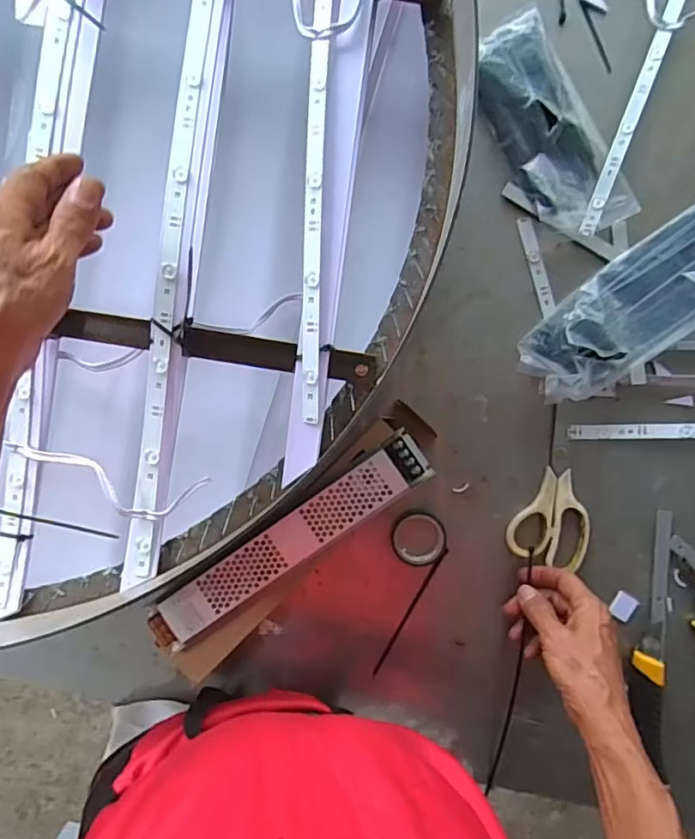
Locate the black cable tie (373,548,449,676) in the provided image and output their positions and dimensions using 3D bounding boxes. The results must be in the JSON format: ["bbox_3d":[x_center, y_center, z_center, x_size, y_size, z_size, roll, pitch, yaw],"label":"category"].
[{"bbox_3d":[0.062,0.194,0.563,0.009,0.009,0.147,30,93,2],"label":"black cable tie"}]

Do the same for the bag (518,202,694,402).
[{"bbox_3d":[0.316,-0.136,0.521,0.335,0.044,0.097,-34,90,3],"label":"bag"}]

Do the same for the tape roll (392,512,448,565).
[{"bbox_3d":[0.071,0.118,0.551,0.053,0.021,0.053,0,92,3],"label":"tape roll"}]

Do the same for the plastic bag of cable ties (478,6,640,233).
[{"bbox_3d":[0.191,-0.276,0.531,0.088,0.027,0.210,-28,90,3],"label":"plastic bag of cable ties"}]

